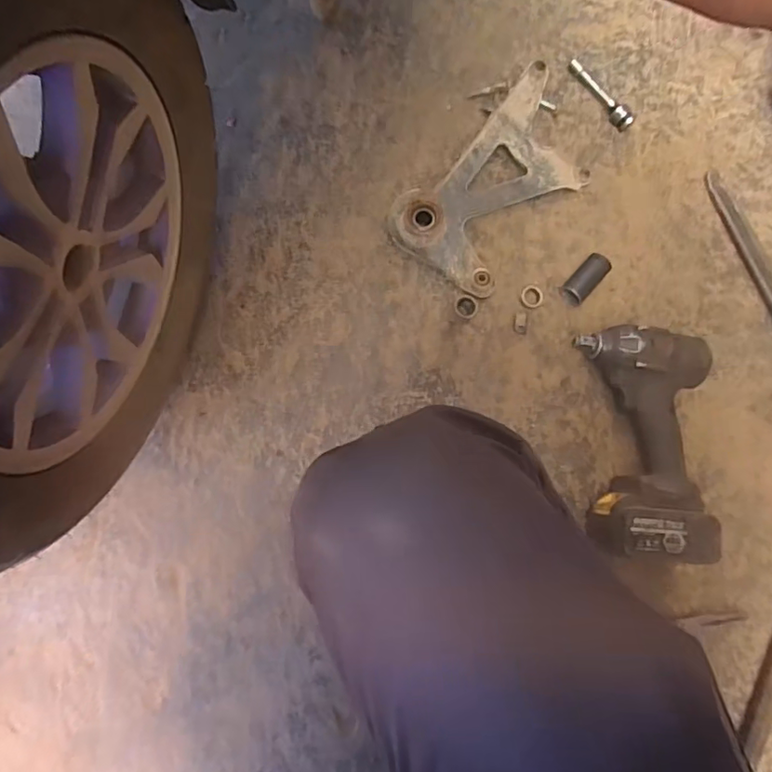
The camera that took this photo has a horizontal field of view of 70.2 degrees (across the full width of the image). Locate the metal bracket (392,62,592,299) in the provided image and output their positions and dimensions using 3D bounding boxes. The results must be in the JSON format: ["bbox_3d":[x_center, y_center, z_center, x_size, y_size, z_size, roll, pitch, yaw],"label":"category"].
[{"bbox_3d":[0.134,-0.230,0.630,0.148,0.038,0.274,45,80,0],"label":"metal bracket"}]

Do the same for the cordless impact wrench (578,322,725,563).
[{"bbox_3d":[0.274,0.058,0.594,0.137,0.076,0.243,6,83,-7],"label":"cordless impact wrench"}]

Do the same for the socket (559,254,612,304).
[{"bbox_3d":[0.228,-0.122,0.629,0.029,0.025,0.060,44,80,0],"label":"socket"}]

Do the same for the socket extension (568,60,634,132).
[{"bbox_3d":[0.262,-0.357,0.666,0.020,0.021,0.105,-36,89,-10],"label":"socket extension"}]

